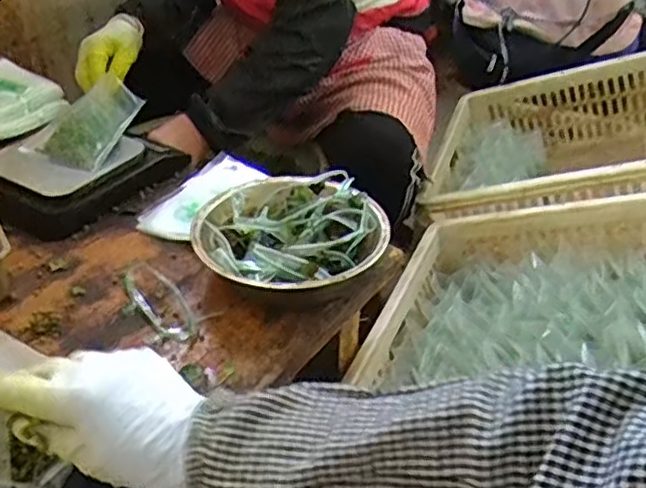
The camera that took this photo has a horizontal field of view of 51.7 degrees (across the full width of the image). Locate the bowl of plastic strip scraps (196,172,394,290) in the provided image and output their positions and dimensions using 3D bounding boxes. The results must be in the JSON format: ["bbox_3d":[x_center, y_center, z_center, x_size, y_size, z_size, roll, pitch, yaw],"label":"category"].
[{"bbox_3d":[-0.032,0.002,0.667,0.182,0.068,0.180,2,36,-1],"label":"bowl of plastic strip scraps"}]

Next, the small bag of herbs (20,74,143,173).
[{"bbox_3d":[-0.275,-0.143,0.790,0.088,0.017,0.127,24,60,6],"label":"small bag of herbs"}]

